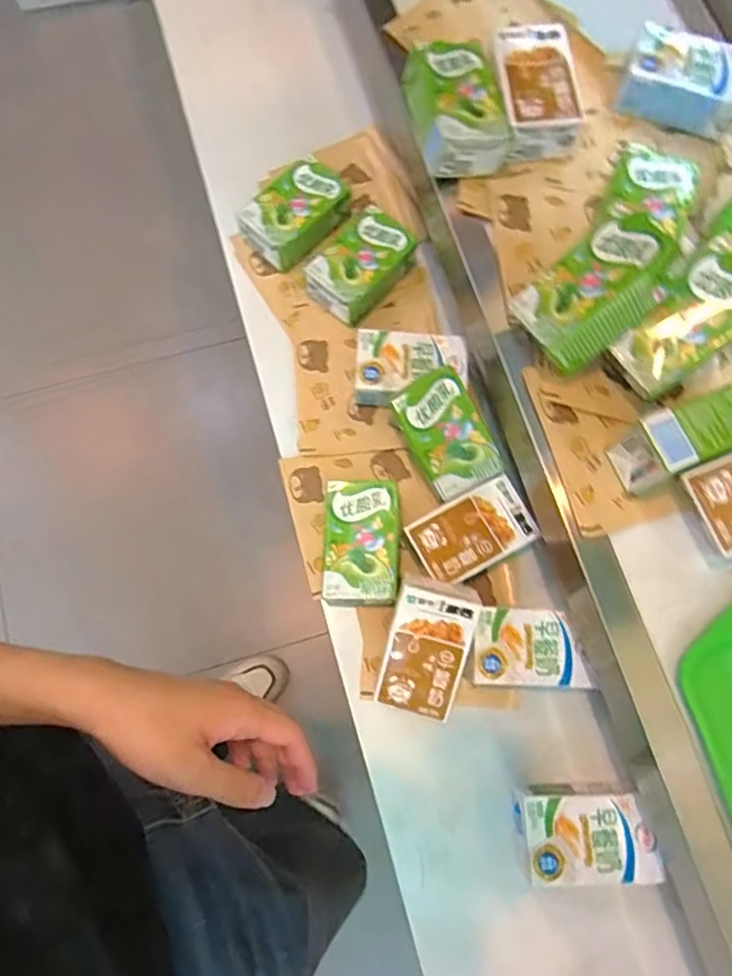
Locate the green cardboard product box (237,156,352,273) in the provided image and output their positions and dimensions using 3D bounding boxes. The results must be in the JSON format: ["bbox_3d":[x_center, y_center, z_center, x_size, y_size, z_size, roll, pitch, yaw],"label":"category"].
[{"bbox_3d":[-0.073,-0.292,0.641,0.069,0.047,0.111,42,78,9],"label":"green cardboard product box"}]

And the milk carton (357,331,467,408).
[{"bbox_3d":[0.044,-0.115,0.592,0.106,0.036,0.070,1,75,-1],"label":"milk carton"}]

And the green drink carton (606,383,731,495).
[{"bbox_3d":[0.245,-0.040,0.439,0.108,0.061,0.042,-22,76,-7],"label":"green drink carton"}]

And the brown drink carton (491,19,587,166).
[{"bbox_3d":[0.149,-0.355,0.536,0.076,0.047,0.119,-5,75,-3],"label":"brown drink carton"}]

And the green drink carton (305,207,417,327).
[{"bbox_3d":[-0.003,-0.235,0.627,0.067,0.044,0.114,40,78,9],"label":"green drink carton"}]

